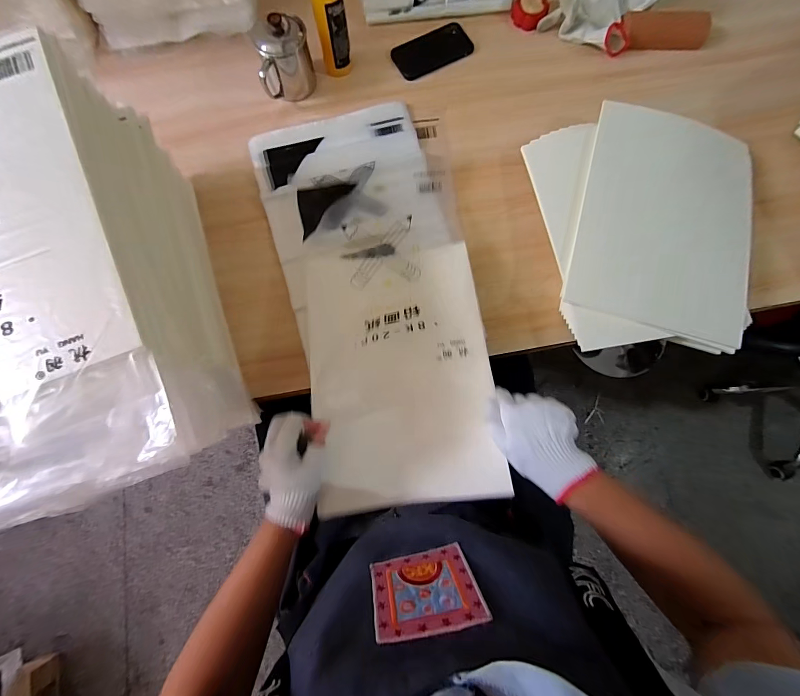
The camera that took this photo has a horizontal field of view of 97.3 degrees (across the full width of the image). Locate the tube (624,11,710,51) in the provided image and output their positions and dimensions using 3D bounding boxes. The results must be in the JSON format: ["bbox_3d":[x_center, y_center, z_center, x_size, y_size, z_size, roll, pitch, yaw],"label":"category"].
[{"bbox_3d":[0.503,-0.599,0.664,0.165,0.052,0.053,6,79,1],"label":"tube"}]

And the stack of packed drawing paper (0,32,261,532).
[{"bbox_3d":[-0.400,-0.049,0.423,0.283,0.247,0.463,-22,80,-4],"label":"stack of packed drawing paper"}]

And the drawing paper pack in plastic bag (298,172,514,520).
[{"bbox_3d":[-0.007,-0.045,0.507,0.257,0.042,0.516,-9,71,3],"label":"drawing paper pack in plastic bag"}]

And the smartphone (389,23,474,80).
[{"bbox_3d":[0.061,-0.564,0.671,0.147,0.016,0.075,-25,80,-5],"label":"smartphone"}]

